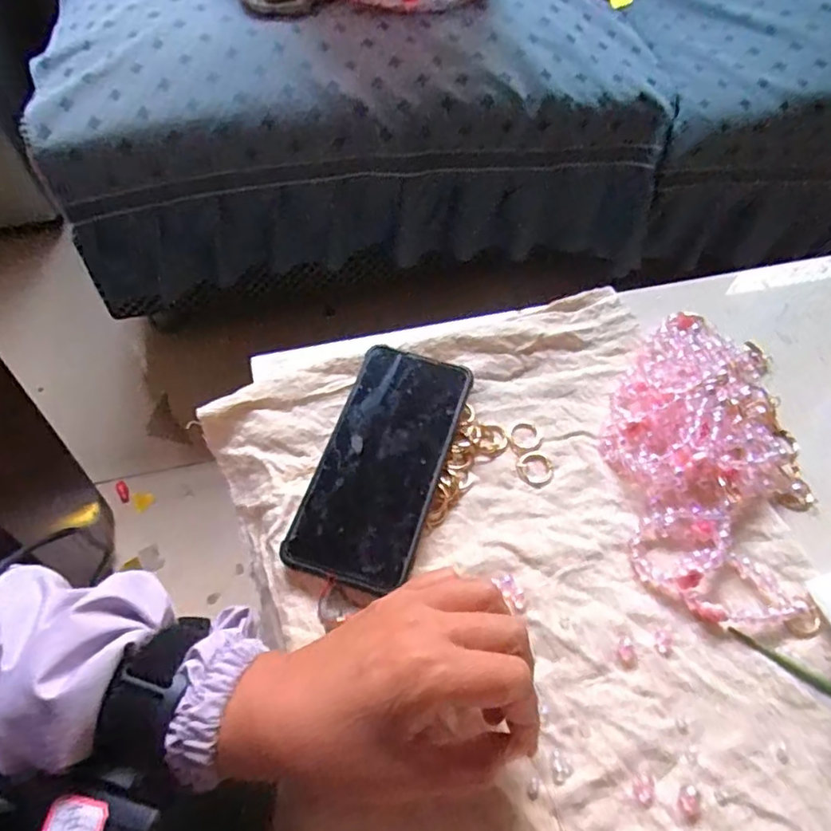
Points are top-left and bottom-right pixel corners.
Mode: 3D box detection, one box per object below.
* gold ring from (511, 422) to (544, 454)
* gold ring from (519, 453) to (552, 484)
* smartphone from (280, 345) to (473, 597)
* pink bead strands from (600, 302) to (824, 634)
[{"bbox_3d":[0.075,0.014,0.398,0.023,0.004,0.024,1,56,-2],"label":"gold ring"},{"bbox_3d":[0.079,0.033,0.384,0.021,0.004,0.022,1,56,-2],"label":"gold ring"},{"bbox_3d":[-0.021,0.027,0.368,0.077,0.008,0.155,17,63,9],"label":"smartphone"},{"bbox_3d":[0.192,0.015,0.380,0.127,0.032,0.227,14,57,7],"label":"pink bead strands"}]

